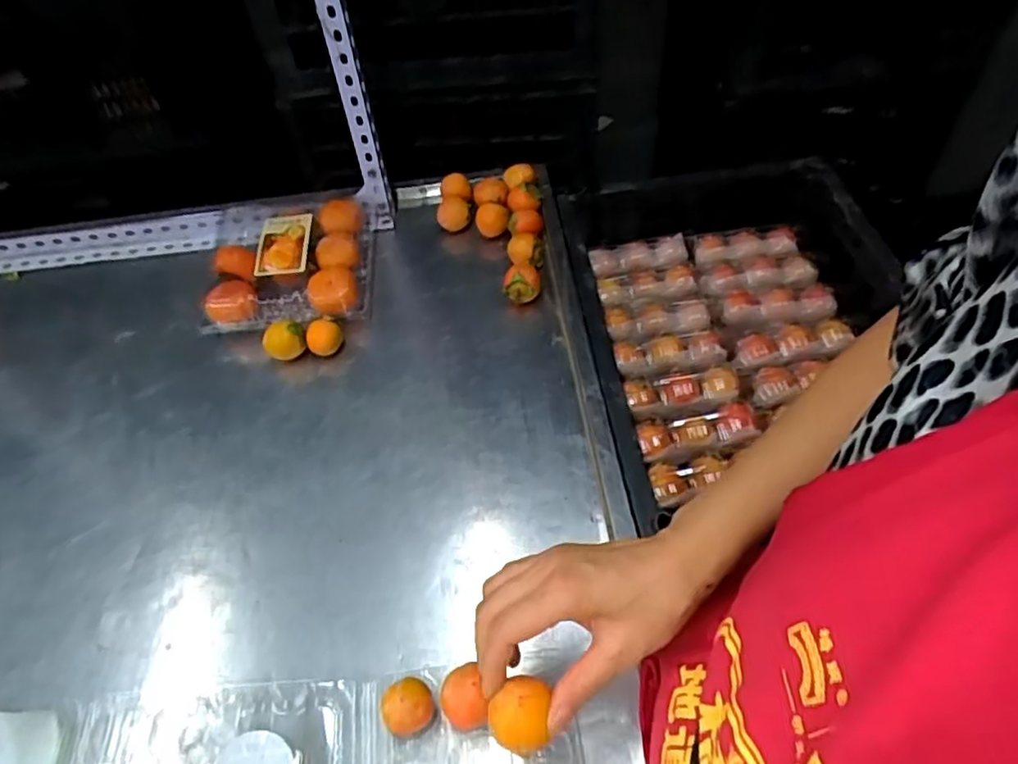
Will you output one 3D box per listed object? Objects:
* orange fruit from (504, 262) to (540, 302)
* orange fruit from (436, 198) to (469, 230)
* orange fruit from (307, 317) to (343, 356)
[{"bbox_3d":[0.016,-0.113,0.761,0.043,0.046,0.043,-2,54,4],"label":"orange fruit"},{"bbox_3d":[-0.073,-0.217,0.841,0.042,0.044,0.033,-10,54,-2],"label":"orange fruit"},{"bbox_3d":[-0.211,-0.050,0.737,0.039,0.035,0.032,-22,56,-11],"label":"orange fruit"}]

